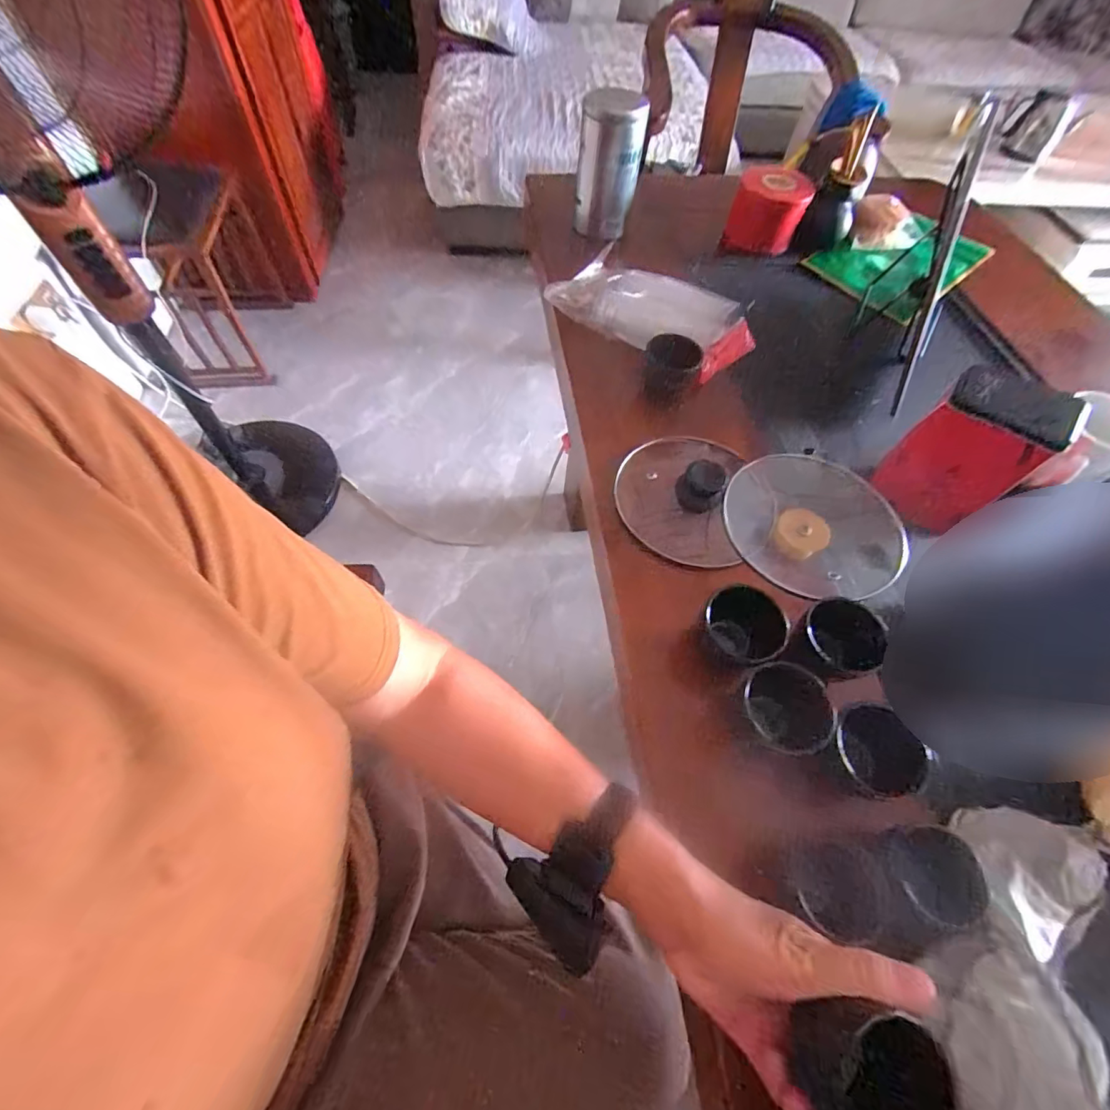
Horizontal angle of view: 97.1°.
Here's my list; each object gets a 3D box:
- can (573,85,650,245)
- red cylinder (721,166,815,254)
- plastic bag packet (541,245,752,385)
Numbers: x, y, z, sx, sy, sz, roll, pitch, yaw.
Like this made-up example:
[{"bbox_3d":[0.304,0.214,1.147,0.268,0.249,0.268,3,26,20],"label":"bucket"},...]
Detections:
[{"bbox_3d":[0.078,-0.559,0.707,0.088,0.150,0.104,10,59,2],"label":"can"},{"bbox_3d":[0.330,-0.536,0.766,0.105,0.094,0.101,18,60,7],"label":"red cylinder"},{"bbox_3d":[0.122,-0.301,0.613,0.225,0.064,0.135,30,62,13],"label":"plastic bag packet"}]

